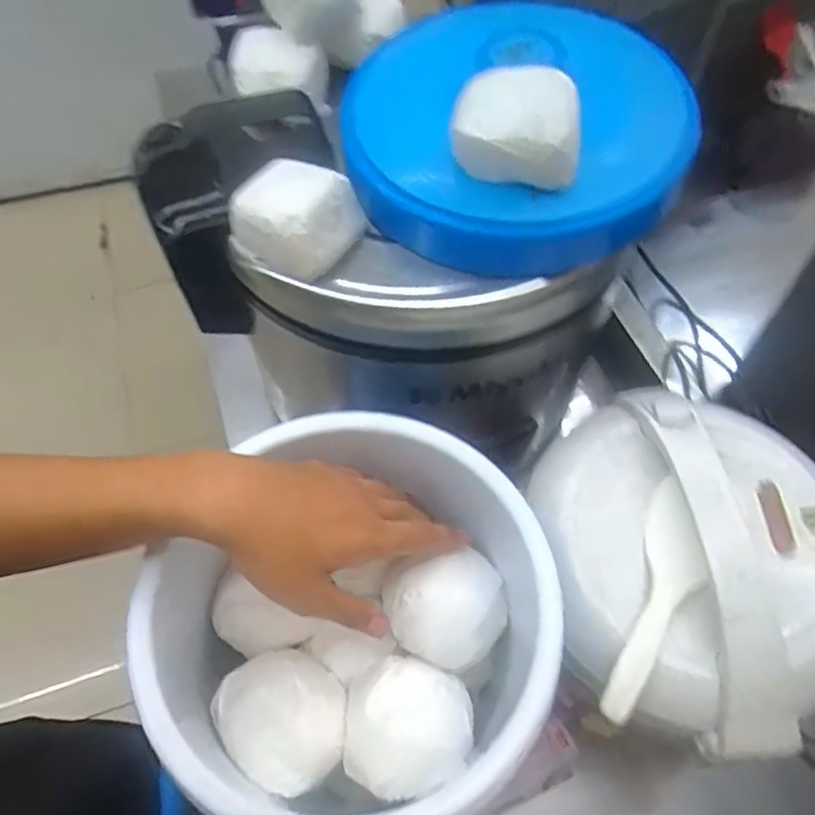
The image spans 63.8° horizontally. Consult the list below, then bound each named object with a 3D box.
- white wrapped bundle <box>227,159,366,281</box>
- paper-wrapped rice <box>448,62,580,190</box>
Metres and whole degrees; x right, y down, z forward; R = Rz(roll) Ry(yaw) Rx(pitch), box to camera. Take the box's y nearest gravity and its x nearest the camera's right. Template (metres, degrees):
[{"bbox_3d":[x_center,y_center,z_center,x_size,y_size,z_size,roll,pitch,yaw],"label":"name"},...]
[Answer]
[{"bbox_3d":[-0.080,-0.132,0.458,0.080,0.048,0.073,28,63,17],"label":"white wrapped bundle"},{"bbox_3d":[0.071,-0.183,0.428,0.084,0.053,0.066,7,59,5],"label":"paper-wrapped rice"}]

